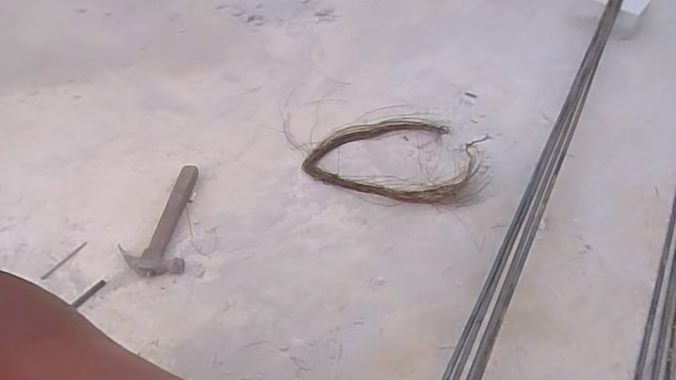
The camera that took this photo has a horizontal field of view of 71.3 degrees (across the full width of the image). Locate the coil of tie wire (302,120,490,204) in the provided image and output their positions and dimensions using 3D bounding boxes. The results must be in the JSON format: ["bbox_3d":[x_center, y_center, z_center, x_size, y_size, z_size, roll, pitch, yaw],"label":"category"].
[{"bbox_3d":[0.146,-0.094,1.203,0.432,0.047,0.317,12,47,6],"label":"coil of tie wire"}]

